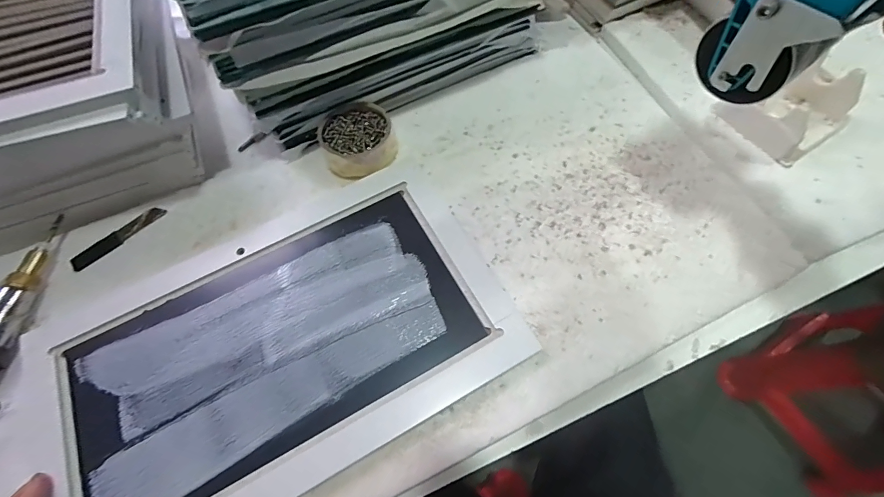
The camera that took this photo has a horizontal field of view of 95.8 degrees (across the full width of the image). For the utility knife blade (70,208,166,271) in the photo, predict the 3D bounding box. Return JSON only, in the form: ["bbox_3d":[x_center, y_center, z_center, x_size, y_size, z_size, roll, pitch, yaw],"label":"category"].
[{"bbox_3d":[-0.355,-0.013,0.441,0.020,0.006,0.102,40,72,20],"label":"utility knife blade"}]

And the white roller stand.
[{"bbox_3d":[0.407,-0.168,0.458,0.110,0.044,0.100,-30,65,-12],"label":"white roller stand"}]

